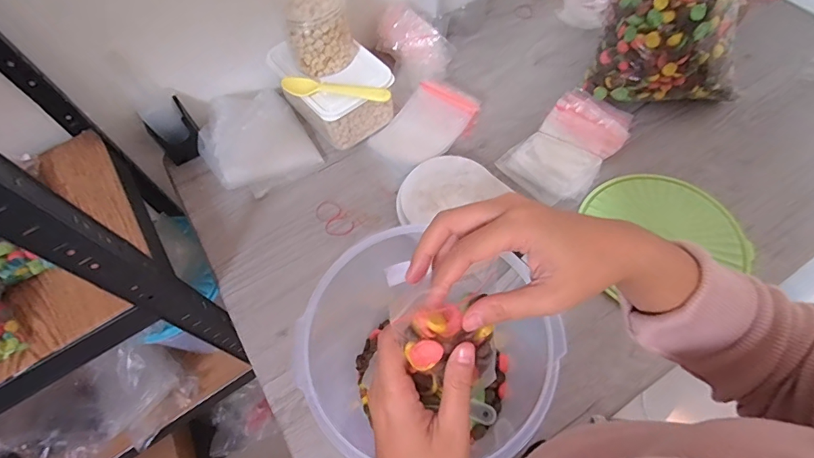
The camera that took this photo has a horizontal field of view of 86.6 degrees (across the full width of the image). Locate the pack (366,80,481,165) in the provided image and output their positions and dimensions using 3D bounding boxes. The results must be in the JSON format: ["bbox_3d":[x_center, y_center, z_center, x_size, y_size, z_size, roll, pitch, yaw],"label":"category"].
[{"bbox_3d":[0.029,-0.165,0.674,0.115,0.034,0.151,35,70,20],"label":"pack"}]

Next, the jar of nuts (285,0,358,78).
[{"bbox_3d":[-0.125,-0.287,0.624,0.090,0.091,0.078,-12,62,-2],"label":"jar of nuts"}]

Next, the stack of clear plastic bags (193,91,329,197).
[{"bbox_3d":[-0.242,-0.141,0.683,0.154,0.039,0.186,-30,64,-11],"label":"stack of clear plastic bags"}]

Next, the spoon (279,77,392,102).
[{"bbox_3d":[-0.102,-0.203,0.623,0.161,0.016,0.029,8,63,8],"label":"spoon"}]

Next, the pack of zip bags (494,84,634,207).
[{"bbox_3d":[0.240,-0.126,0.646,0.120,0.024,0.194,40,72,22],"label":"pack of zip bags"}]

